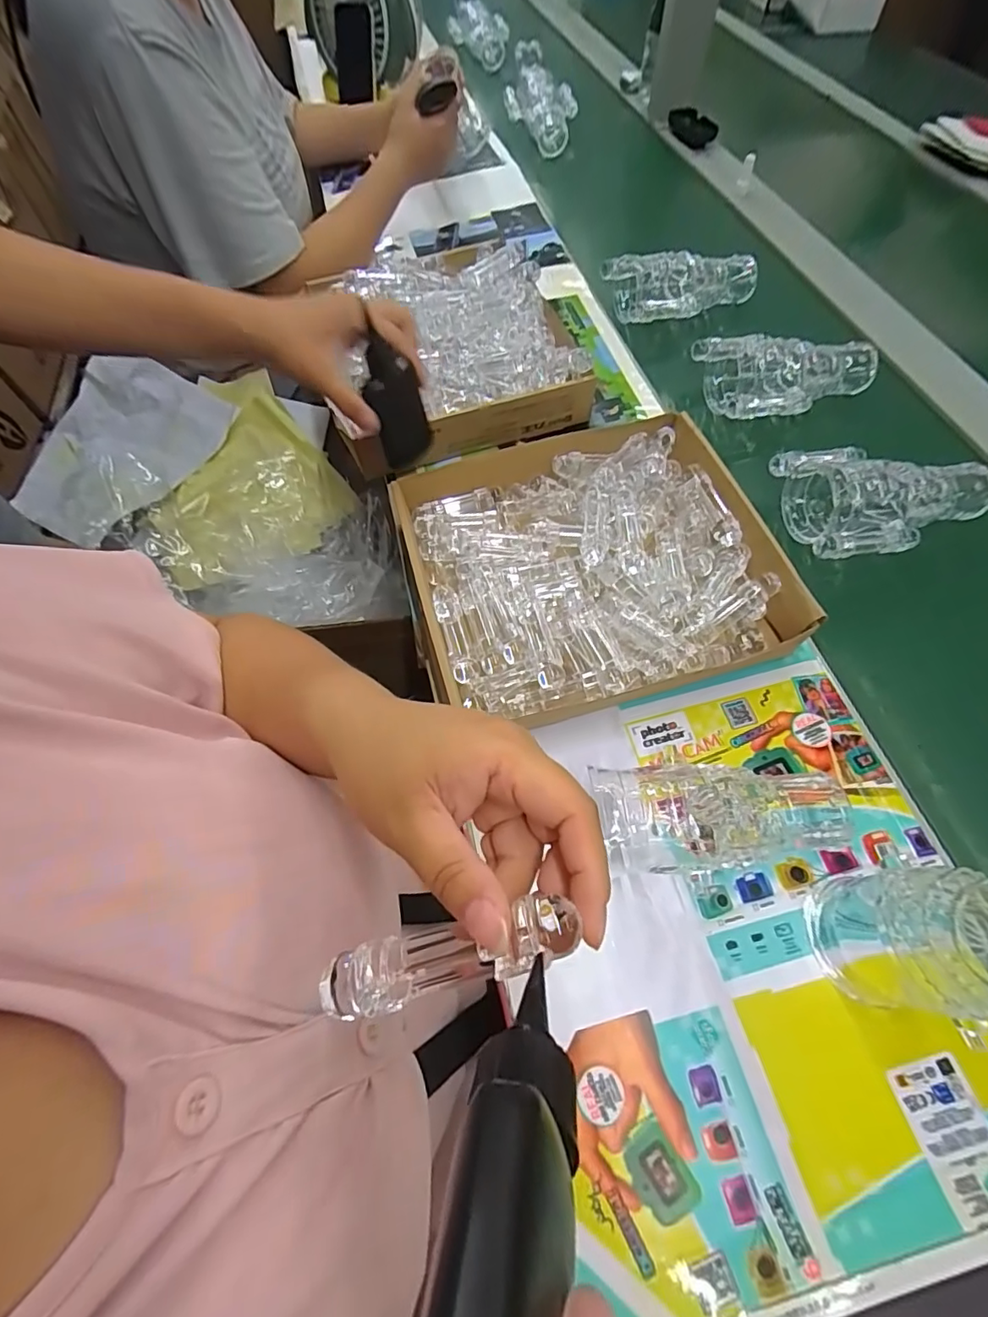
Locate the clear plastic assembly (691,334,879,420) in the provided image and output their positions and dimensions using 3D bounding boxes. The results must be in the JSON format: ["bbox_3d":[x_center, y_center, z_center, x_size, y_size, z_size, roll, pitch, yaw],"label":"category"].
[{"bbox_3d":[0.339,-0.324,0.612,0.187,0.066,0.121,-9,62,-2],"label":"clear plastic assembly"}]

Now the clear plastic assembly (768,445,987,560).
[{"bbox_3d":[0.385,-0.159,0.516,0.185,0.053,0.125,-9,62,-2],"label":"clear plastic assembly"}]

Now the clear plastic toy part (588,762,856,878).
[{"bbox_3d":[0.157,0.112,0.374,0.167,0.062,0.068,-3,62,1],"label":"clear plastic toy part"}]

